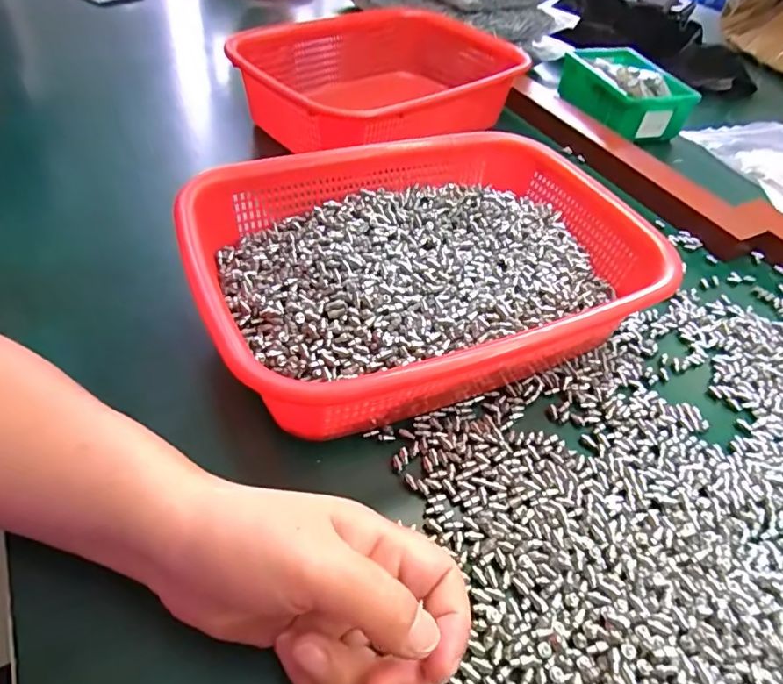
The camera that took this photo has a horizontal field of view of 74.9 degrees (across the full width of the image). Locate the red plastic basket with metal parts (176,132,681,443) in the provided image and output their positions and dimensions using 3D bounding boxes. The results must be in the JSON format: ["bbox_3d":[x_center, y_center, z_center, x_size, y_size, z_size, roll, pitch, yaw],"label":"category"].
[{"bbox_3d":[0.024,-0.050,0.344,0.284,0.073,0.209,-17,52,-20],"label":"red plastic basket with metal parts"}]

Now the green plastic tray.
[{"bbox_3d":[0.282,-0.308,0.626,0.103,0.050,0.152,-6,49,-13],"label":"green plastic tray"}]

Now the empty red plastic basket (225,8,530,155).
[{"bbox_3d":[-0.009,-0.276,0.545,0.301,0.081,0.208,-32,59,-30],"label":"empty red plastic basket"}]

